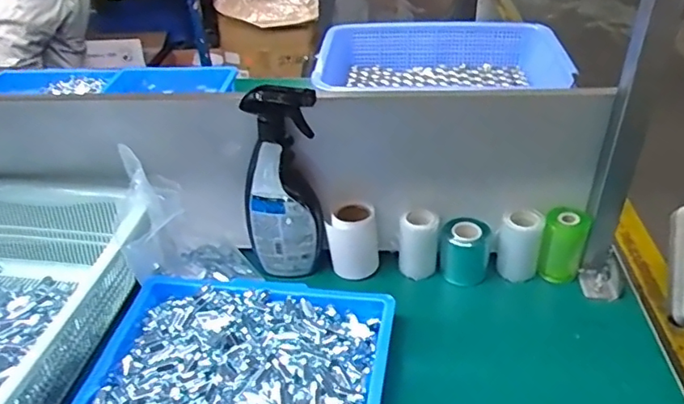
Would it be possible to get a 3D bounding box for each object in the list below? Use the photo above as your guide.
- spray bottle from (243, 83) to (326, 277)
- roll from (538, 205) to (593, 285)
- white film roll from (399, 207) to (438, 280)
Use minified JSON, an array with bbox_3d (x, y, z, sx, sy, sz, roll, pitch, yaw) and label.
[{"bbox_3d":[-0.072,-0.013,0.676,0.087,0.239,0.044,10,37,19],"label":"spray bottle"},{"bbox_3d":[0.274,0.054,0.703,0.047,0.097,0.046,-2,35,2],"label":"roll"},{"bbox_3d":[0.096,0.051,0.720,0.046,0.082,0.043,-2,35,2],"label":"white film roll"}]

